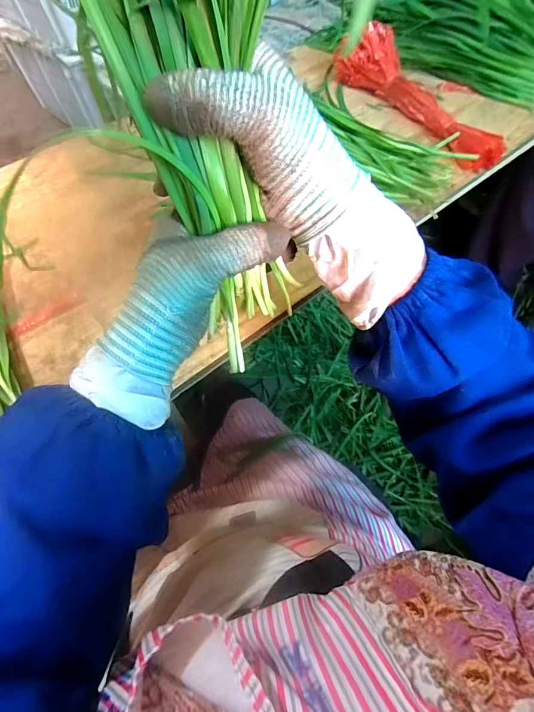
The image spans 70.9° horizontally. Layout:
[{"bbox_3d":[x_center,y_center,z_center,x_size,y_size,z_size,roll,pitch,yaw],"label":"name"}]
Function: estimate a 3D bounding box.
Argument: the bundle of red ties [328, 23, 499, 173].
[{"bbox_3d":[0.216,-0.392,0.551,0.078,0.067,0.312,-24,62,-13],"label":"bundle of red ties"}]

